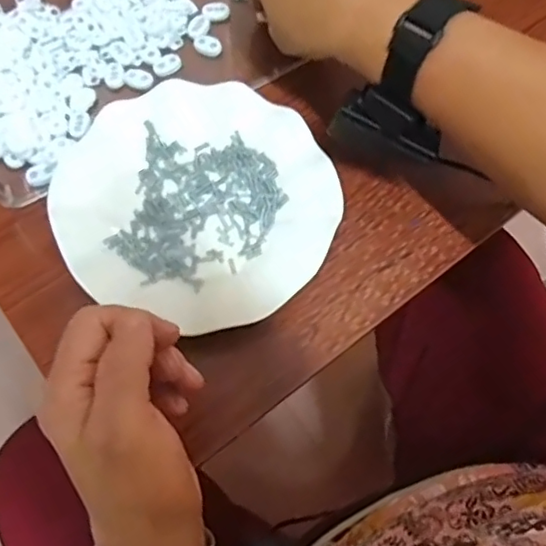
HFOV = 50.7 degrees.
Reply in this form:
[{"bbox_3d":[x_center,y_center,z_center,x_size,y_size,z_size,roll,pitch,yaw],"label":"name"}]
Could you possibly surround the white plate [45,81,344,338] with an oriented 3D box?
[{"bbox_3d":[-0.051,-0.051,0.395,0.182,0.021,0.172,0,69,-1],"label":"white plate"}]

